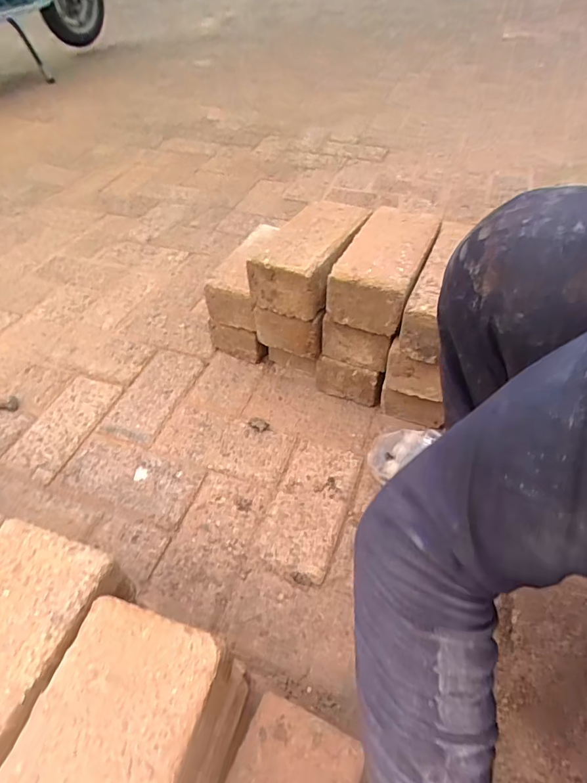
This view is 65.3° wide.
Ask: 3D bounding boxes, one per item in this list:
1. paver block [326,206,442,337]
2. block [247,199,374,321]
[{"bbox_3d":[0.133,-0.182,0.662,0.108,0.077,0.203,17,51,17],"label":"paver block"},{"bbox_3d":[0.026,-0.203,0.690,0.110,0.079,0.187,20,52,19],"label":"block"}]

